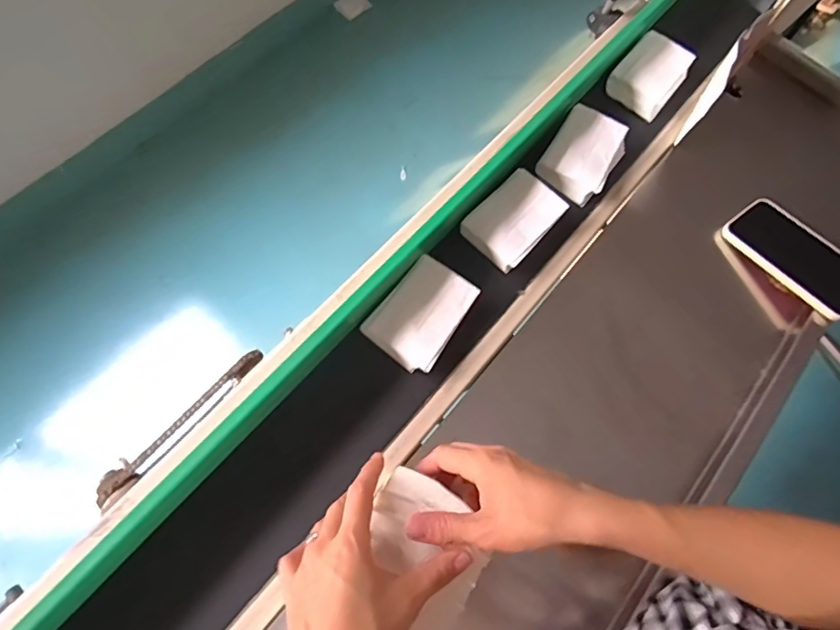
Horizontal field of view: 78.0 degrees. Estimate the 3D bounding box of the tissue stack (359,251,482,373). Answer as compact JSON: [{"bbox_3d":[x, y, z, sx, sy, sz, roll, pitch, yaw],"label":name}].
[{"bbox_3d":[0.000,-0.002,0.521,0.081,0.027,0.104,34,70,10],"label":"tissue stack"}]

